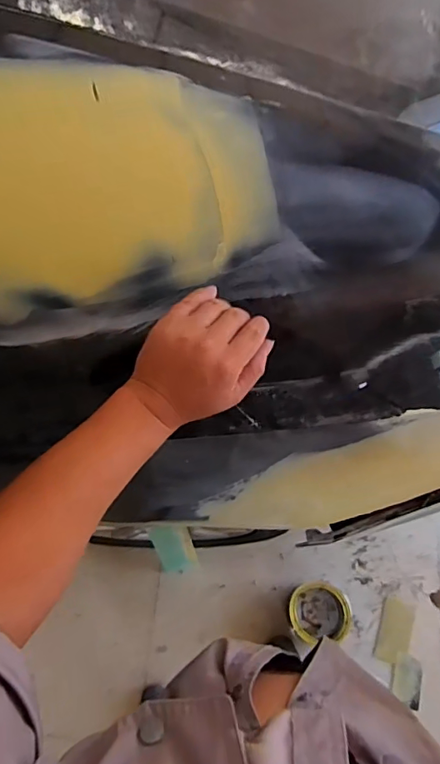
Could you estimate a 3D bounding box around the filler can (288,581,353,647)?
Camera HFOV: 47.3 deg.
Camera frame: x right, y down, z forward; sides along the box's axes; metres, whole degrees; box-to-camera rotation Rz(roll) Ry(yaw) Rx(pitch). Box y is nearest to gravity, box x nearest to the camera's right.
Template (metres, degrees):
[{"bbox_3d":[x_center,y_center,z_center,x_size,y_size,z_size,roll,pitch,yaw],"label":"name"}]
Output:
[{"bbox_3d":[0.265,0.627,1.367,0.157,0.181,0.144,-1,68,3],"label":"filler can"}]

